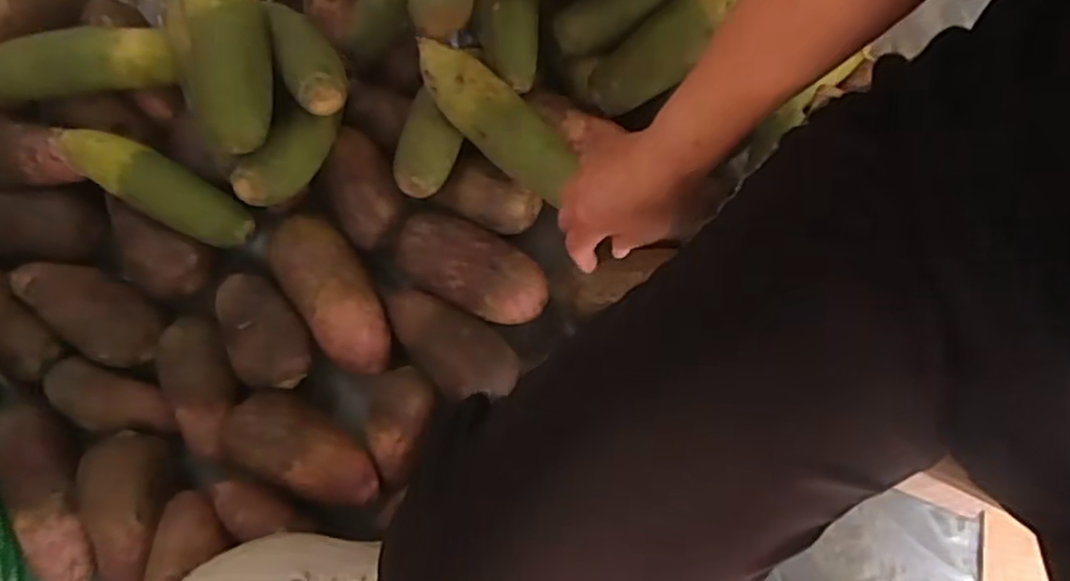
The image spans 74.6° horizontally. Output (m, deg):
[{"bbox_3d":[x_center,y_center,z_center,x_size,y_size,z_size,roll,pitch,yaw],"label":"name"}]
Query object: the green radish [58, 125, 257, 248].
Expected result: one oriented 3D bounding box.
[{"bbox_3d":[-0.353,-0.097,0.656,0.196,0.061,0.053,28,79,8],"label":"green radish"}]

